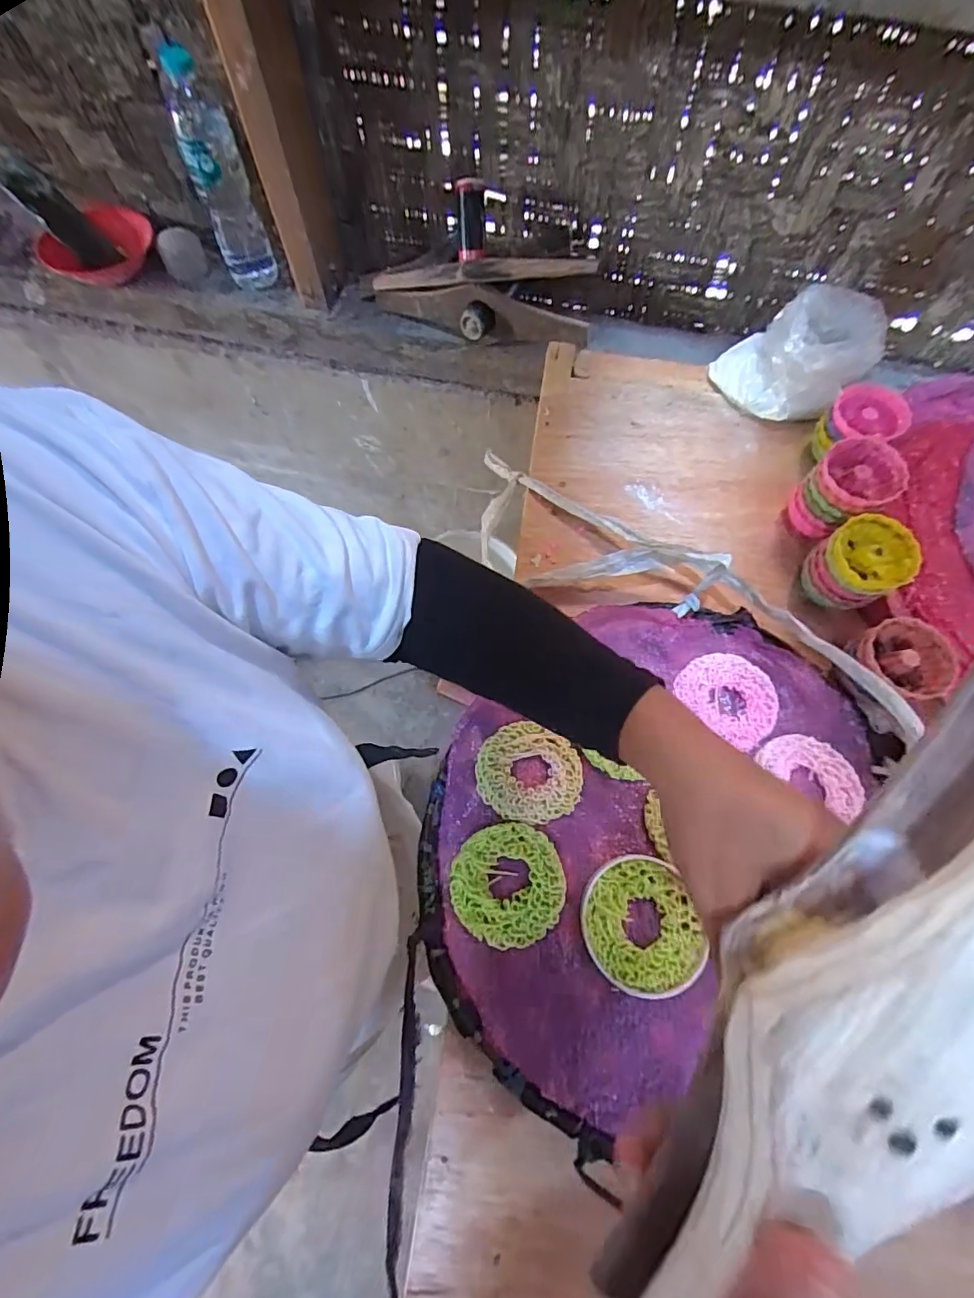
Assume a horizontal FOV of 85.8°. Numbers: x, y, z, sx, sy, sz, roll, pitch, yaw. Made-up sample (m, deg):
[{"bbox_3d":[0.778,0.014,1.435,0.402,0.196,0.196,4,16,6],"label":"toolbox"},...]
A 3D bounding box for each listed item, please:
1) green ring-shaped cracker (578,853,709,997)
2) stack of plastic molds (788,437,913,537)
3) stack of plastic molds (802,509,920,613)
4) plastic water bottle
[{"bbox_3d":[0.107,0.195,0.369,0.078,0.011,0.086,-22,71,-8],"label":"green ring-shaped cracker"},{"bbox_3d":[0.304,-0.131,0.454,0.068,0.076,0.058,-35,74,-13],"label":"stack of plastic molds"},{"bbox_3d":[0.304,-0.067,0.436,0.067,0.067,0.062,-36,74,-13],"label":"stack of plastic molds"},{"bbox_3d":[-0.346,-0.603,0.682,0.067,0.216,0.078,-24,72,-9],"label":"plastic water bottle"}]

